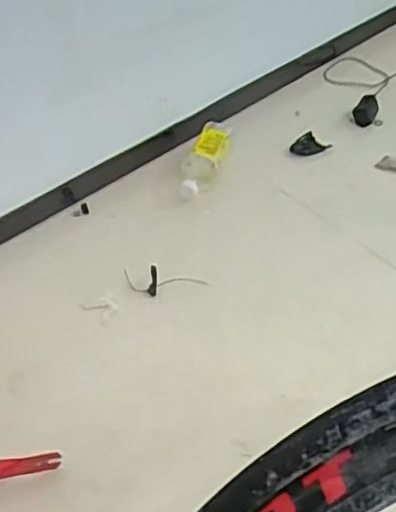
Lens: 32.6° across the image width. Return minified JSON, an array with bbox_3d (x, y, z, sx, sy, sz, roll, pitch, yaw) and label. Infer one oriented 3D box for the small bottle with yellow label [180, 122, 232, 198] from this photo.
[{"bbox_3d":[0.009,-0.173,1.211,0.063,0.064,0.173,16,63,19],"label":"small bottle with yellow label"}]

